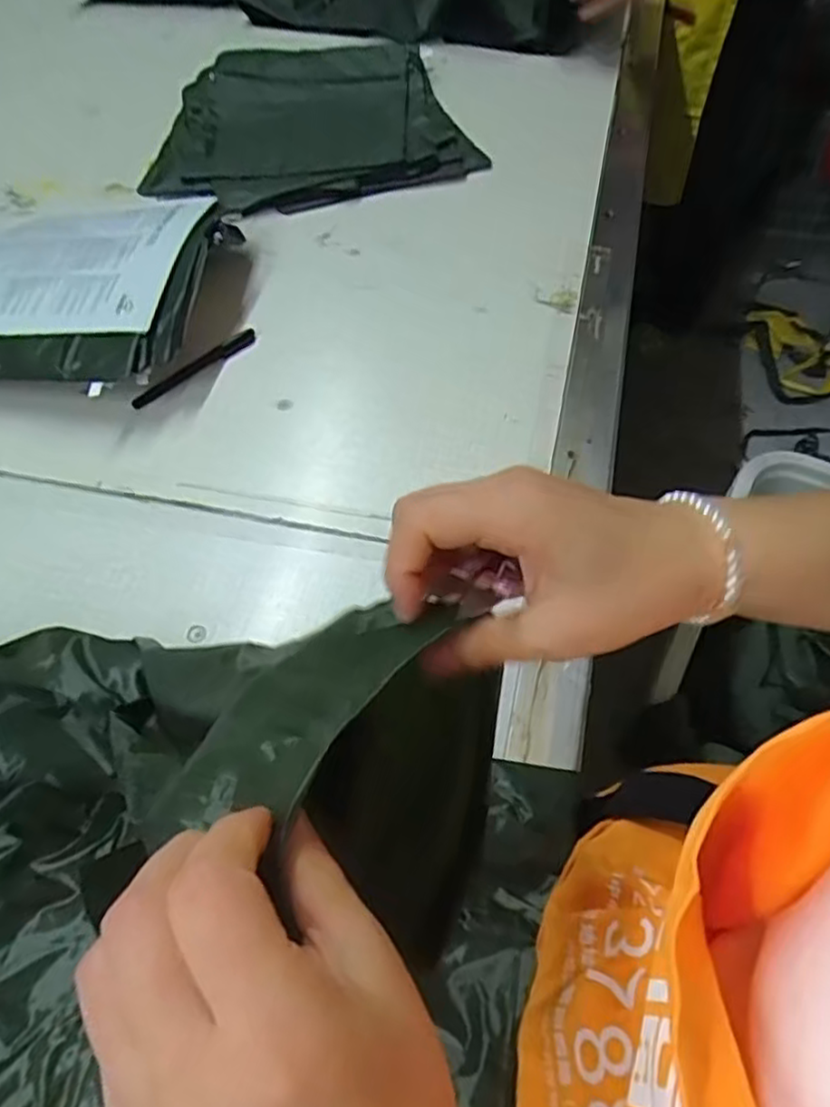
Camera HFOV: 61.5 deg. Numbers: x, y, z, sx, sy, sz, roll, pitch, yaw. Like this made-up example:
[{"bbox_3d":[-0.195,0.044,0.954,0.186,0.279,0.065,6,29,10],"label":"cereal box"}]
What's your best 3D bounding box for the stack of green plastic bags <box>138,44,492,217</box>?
[{"bbox_3d":[-0.143,-0.558,0.885,0.376,0.026,0.356,-12,59,-8],"label":"stack of green plastic bags"}]

